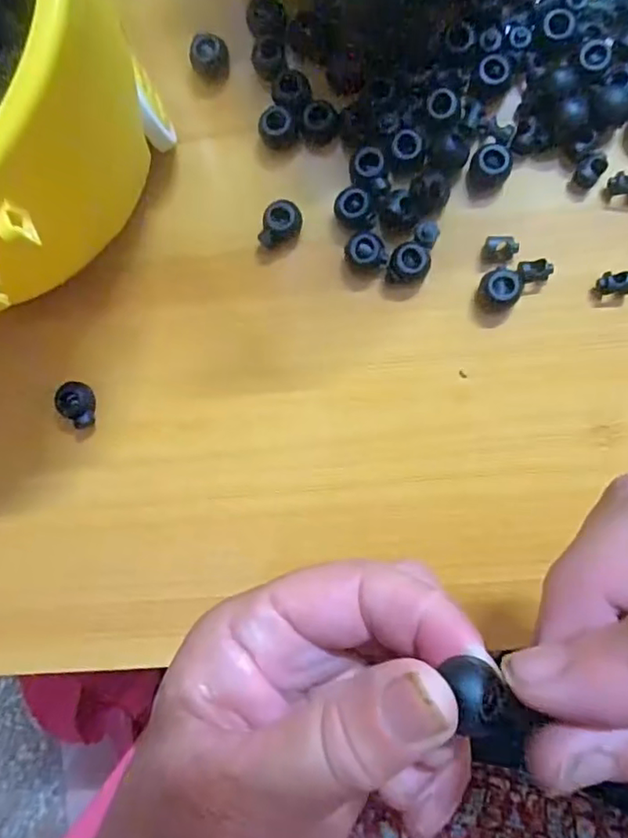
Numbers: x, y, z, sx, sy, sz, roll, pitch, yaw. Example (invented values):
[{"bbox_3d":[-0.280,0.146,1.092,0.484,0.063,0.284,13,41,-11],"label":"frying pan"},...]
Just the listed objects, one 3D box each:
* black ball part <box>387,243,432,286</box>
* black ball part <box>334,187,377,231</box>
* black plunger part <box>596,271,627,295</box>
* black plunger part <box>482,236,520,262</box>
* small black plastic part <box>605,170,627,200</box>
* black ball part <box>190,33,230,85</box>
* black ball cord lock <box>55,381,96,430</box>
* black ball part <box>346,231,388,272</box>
[{"bbox_3d":[0.037,-0.062,0.233,0.016,0.011,0.015,0,90,5],"label":"black ball part"},{"bbox_3d":[0.016,-0.083,0.235,0.014,0.009,0.017,-19,89,5],"label":"black ball part"},{"bbox_3d":[0.116,-0.052,0.226,0.012,0.009,0.009,0,90,5],"label":"black plunger part"},{"bbox_3d":[0.073,-0.066,0.231,0.013,0.006,0.010,2,91,5],"label":"black plunger part"},{"bbox_3d":[0.119,-0.089,0.225,0.012,0.009,0.008,15,92,5],"label":"small black plastic part"},{"bbox_3d":[-0.042,-0.147,0.240,0.014,0.009,0.016,6,91,5],"label":"black ball part"},{"bbox_3d":[-0.101,-0.005,0.250,0.013,0.013,0.020,1,90,5],"label":"black ball cord lock"},{"bbox_3d":[0.020,-0.066,0.235,0.015,0.009,0.015,0,90,5],"label":"black ball part"}]

